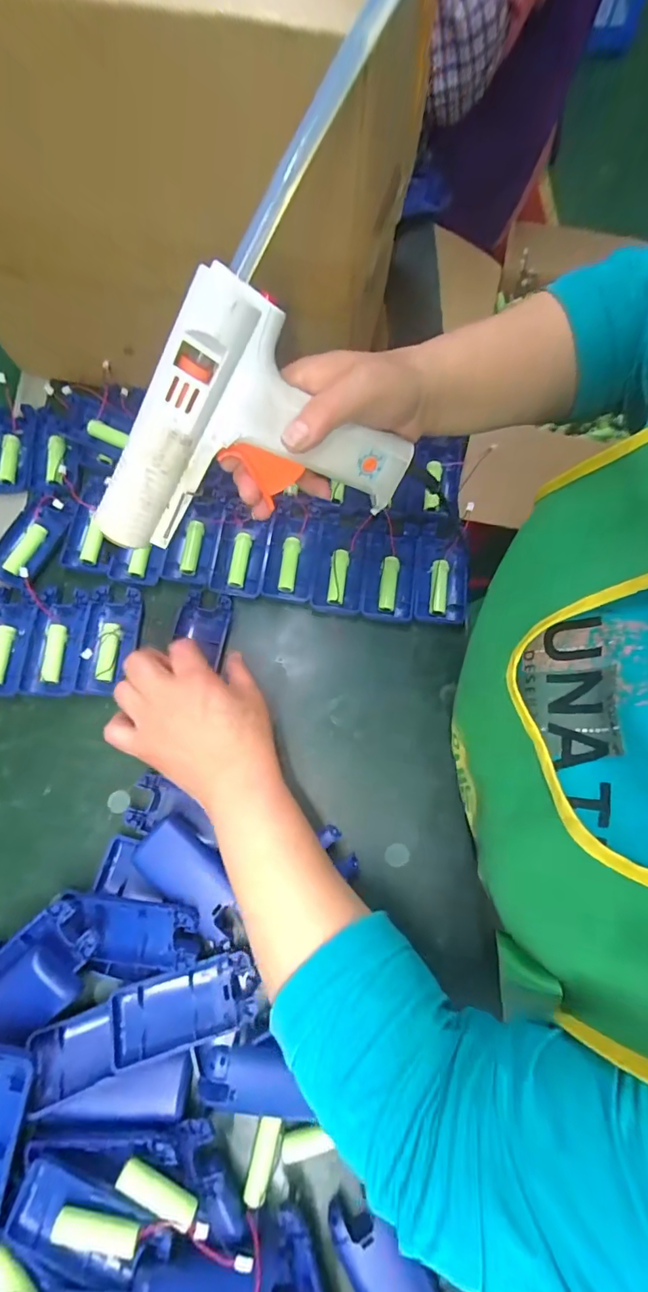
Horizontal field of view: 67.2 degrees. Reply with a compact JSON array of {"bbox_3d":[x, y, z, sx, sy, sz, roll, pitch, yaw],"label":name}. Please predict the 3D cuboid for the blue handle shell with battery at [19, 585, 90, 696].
[{"bbox_3d":[-0.233,-0.004,0.425,0.047,0.018,0.094,3,73,-1],"label":"blue handle shell with battery"}]

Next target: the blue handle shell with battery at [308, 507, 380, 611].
[{"bbox_3d":[0.017,-0.078,0.447,0.047,0.020,0.102,12,73,2],"label":"blue handle shell with battery"}]

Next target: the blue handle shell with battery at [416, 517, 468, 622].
[{"bbox_3d":[0.109,-0.068,0.447,0.047,0.020,0.099,6,73,0],"label":"blue handle shell with battery"}]

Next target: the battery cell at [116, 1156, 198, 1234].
[{"bbox_3d":[-0.100,0.328,0.291,0.049,0.009,0.014,23,75,5],"label":"battery cell"}]

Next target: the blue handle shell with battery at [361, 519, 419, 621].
[{"bbox_3d":[0.060,-0.068,0.447,0.046,0.019,0.093,7,73,0],"label":"blue handle shell with battery"}]

